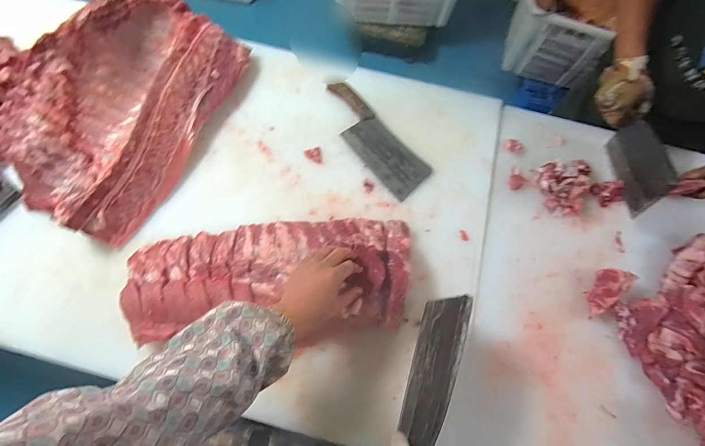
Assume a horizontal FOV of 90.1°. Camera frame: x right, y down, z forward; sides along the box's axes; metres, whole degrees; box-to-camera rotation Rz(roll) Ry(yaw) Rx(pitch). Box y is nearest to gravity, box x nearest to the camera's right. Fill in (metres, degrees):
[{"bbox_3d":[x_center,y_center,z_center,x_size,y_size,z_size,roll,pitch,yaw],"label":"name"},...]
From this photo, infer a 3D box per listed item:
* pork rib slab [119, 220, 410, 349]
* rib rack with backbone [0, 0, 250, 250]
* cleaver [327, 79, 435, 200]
[{"bbox_3d":[-0.143,0.089,0.637,0.505,0.071,0.204,-4,70,-4],"label":"pork rib slab"},{"bbox_3d":[-0.481,-0.258,0.736,0.330,0.126,0.539,23,71,7],"label":"rib rack with backbone"},{"bbox_3d":[0.038,-0.193,0.795,0.103,0.021,0.310,-40,76,-14],"label":"cleaver"}]

